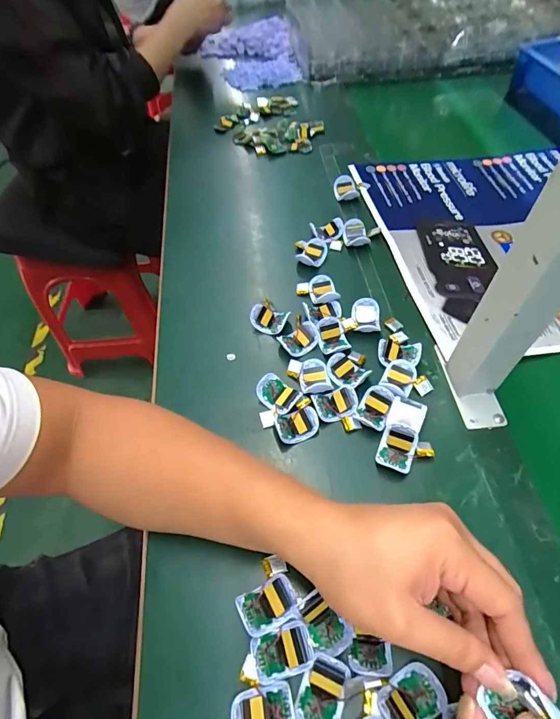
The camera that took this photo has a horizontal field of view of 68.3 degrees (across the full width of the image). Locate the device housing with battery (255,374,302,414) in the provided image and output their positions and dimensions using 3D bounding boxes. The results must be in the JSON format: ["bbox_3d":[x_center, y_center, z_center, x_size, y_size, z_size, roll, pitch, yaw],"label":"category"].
[{"bbox_3d":[-0.001,0.034,0.403,0.041,0.014,0.028,36,65,24],"label":"device housing with battery"}]

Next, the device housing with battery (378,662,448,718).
[{"bbox_3d":[0.088,0.225,0.272,0.042,0.013,0.030,-27,59,-14],"label":"device housing with battery"}]

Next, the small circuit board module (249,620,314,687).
[{"bbox_3d":[0.002,0.205,0.289,0.041,0.007,0.028,-18,57,-9],"label":"small circuit board module"}]

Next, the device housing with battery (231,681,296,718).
[{"bbox_3d":[-0.011,0.234,0.270,0.040,0.008,0.030,-12,56,-5],"label":"device housing with battery"}]

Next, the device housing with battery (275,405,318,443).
[{"bbox_3d":[0.016,0.059,0.386,0.039,0.012,0.031,-11,56,-4],"label":"device housing with battery"}]

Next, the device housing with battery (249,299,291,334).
[{"bbox_3d":[-0.011,-0.048,0.463,0.038,0.021,0.035,21,60,17],"label":"device housing with battery"}]

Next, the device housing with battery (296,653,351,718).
[{"bbox_3d":[0.029,0.222,0.274,0.029,0.008,0.041,18,59,15],"label":"device housing with battery"}]

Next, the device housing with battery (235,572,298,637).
[{"bbox_3d":[-0.009,0.181,0.304,0.041,0.012,0.029,-25,58,-13],"label":"device housing with battery"}]

